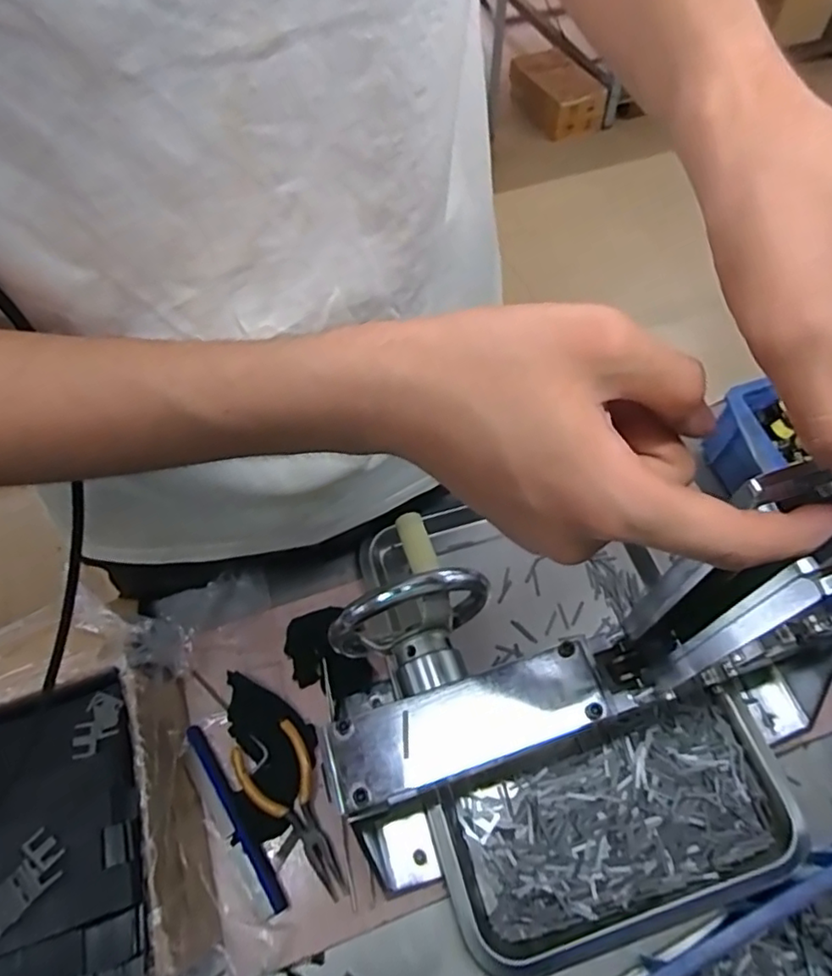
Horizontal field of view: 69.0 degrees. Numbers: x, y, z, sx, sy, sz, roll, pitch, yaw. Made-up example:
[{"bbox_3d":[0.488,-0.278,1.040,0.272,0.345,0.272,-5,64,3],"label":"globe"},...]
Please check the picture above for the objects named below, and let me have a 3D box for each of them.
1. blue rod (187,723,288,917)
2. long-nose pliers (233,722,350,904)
[{"bbox_3d":[-0.134,0.239,0.444,0.012,0.007,0.143,-32,64,-17],"label":"blue rod"},{"bbox_3d":[-0.088,0.238,0.444,0.052,0.008,0.124,-29,63,-15],"label":"long-nose pliers"}]

